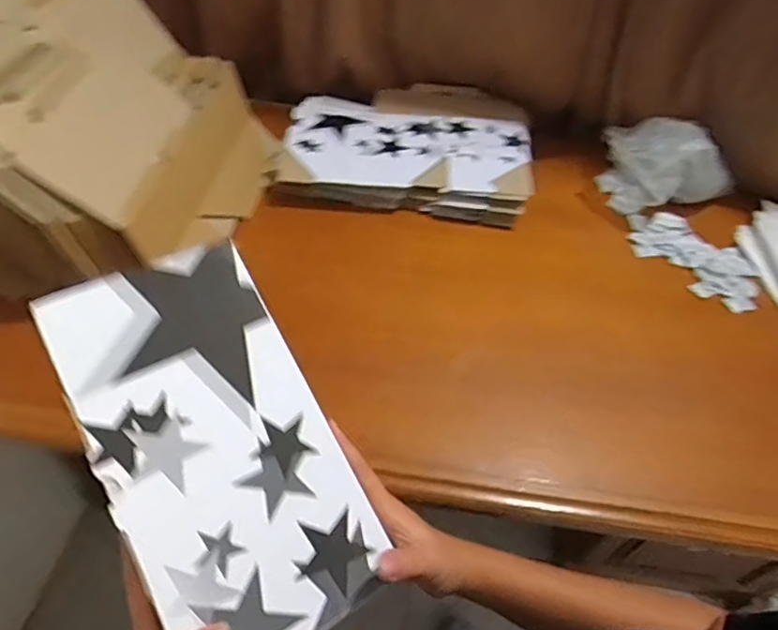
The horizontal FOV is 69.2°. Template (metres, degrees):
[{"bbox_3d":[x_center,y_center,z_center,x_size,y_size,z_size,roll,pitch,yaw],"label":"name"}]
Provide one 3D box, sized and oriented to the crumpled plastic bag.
[{"bbox_3d":[0.459,-0.250,0.940,0.202,0.140,0.123,31,55,19],"label":"crumpled plastic bag"}]

